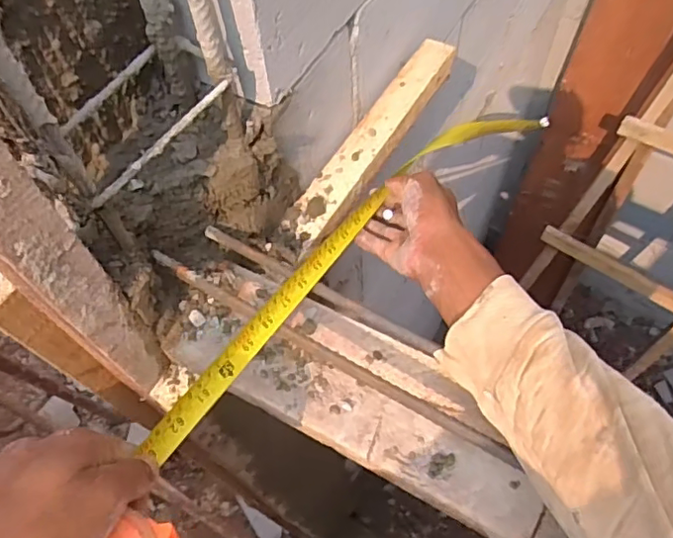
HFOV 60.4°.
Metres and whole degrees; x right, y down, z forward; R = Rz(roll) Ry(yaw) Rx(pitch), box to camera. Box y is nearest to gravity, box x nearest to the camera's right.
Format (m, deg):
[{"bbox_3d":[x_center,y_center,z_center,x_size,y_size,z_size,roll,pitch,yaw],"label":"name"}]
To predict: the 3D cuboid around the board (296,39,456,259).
[{"bbox_3d":[0.041,-0.140,0.619,0.049,0.028,0.297,29,67,17],"label":"board"}]

